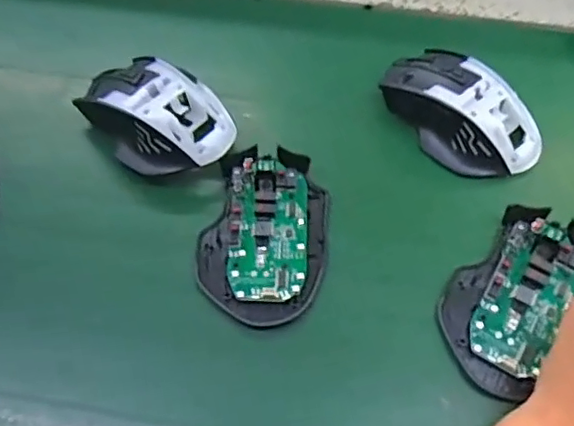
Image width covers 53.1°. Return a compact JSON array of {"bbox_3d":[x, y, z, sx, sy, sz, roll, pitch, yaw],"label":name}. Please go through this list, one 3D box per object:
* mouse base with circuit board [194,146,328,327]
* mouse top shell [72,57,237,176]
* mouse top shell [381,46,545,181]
[{"bbox_3d":[-0.012,0.010,0.344,0.073,0.016,0.114,6,57,3],"label":"mouse base with circuit board"},{"bbox_3d":[-0.086,-0.068,0.378,0.111,0.038,0.073,39,65,22],"label":"mouse top shell"},{"bbox_3d":[0.119,-0.072,0.390,0.074,0.037,0.114,-37,65,-22],"label":"mouse top shell"}]

